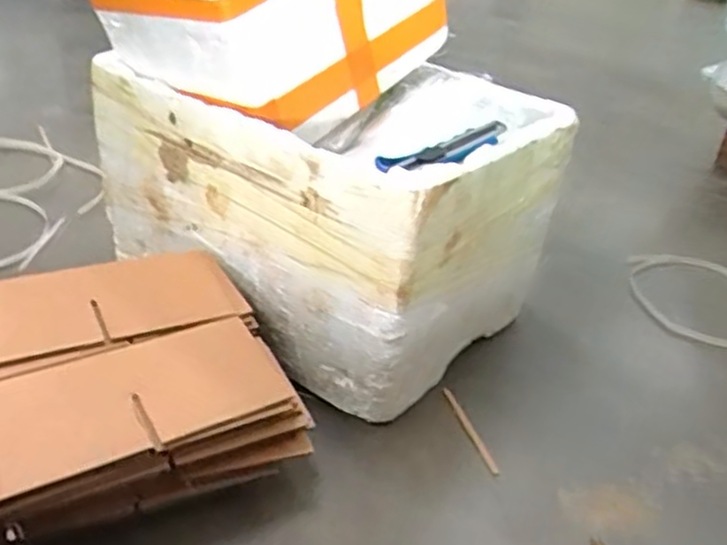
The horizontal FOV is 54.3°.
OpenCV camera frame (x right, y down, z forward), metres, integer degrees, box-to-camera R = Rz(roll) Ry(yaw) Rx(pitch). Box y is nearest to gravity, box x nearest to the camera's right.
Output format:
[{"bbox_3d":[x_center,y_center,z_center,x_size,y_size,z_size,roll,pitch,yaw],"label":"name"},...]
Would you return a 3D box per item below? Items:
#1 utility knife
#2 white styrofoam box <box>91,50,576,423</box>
[{"bbox_3d":[0.085,-0.123,0.727,0.143,0.014,0.040,-19,37,-11],"label":"utility knife"},{"bbox_3d":[-0.046,-0.095,0.927,0.487,0.304,0.348,27,37,30],"label":"white styrofoam box"}]

